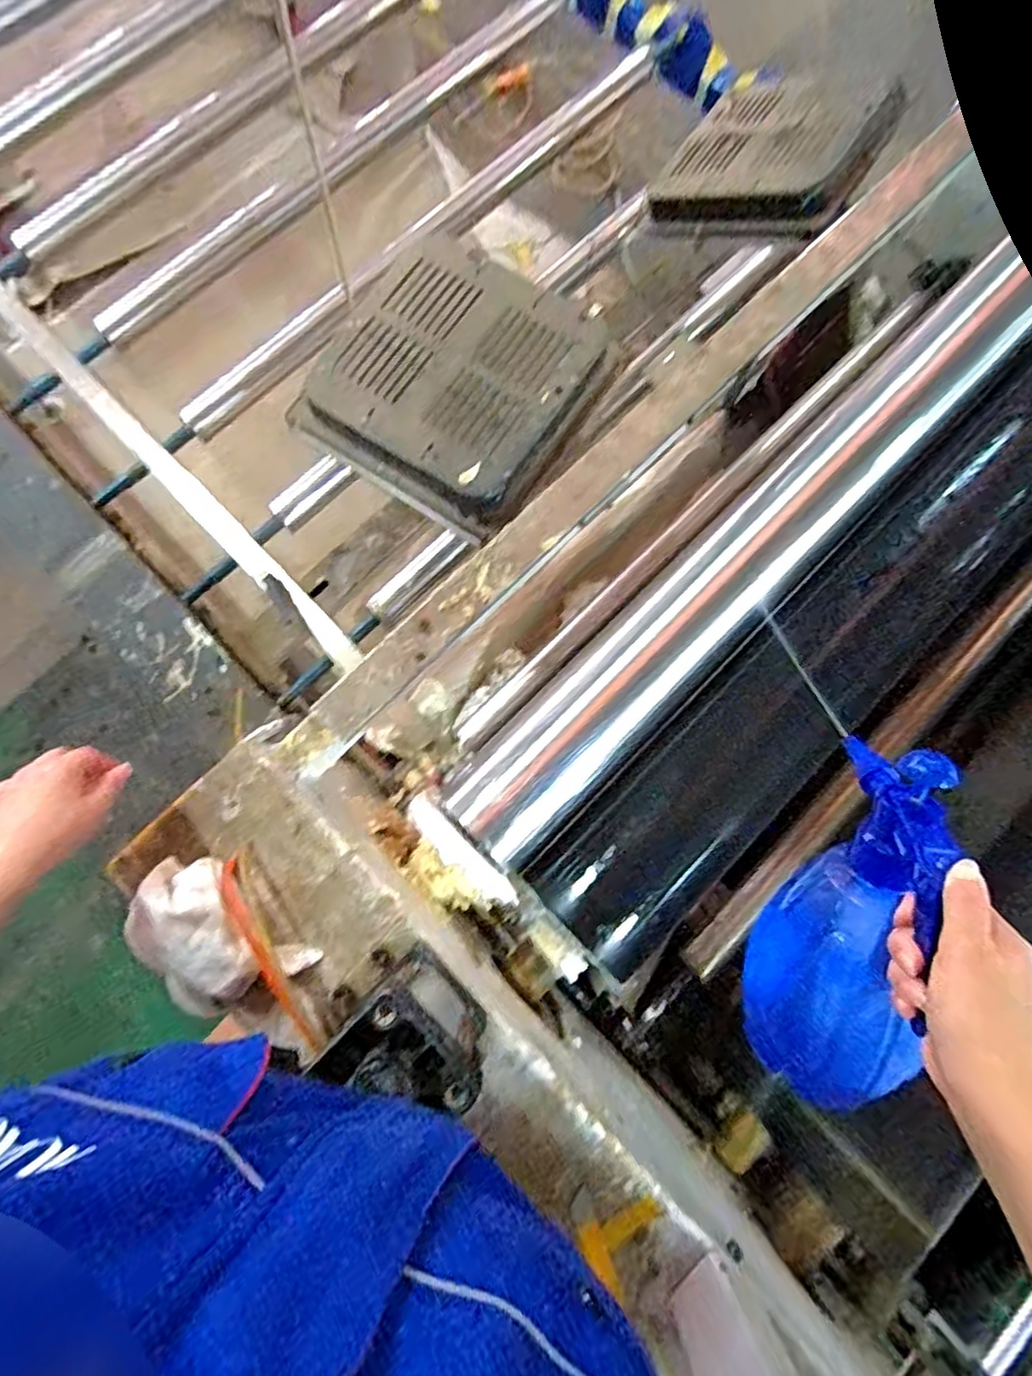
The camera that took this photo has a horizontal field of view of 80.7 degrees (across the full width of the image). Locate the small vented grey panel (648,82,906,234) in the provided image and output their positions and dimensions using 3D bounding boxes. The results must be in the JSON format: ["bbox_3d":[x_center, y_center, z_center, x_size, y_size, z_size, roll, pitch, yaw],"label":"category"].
[{"bbox_3d":[0.349,-0.743,0.838,0.282,0.057,0.239,36,92,31],"label":"small vented grey panel"}]

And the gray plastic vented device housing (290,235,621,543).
[{"bbox_3d":[-0.071,-0.349,0.704,0.295,0.059,0.279,31,81,5],"label":"gray plastic vented device housing"}]

